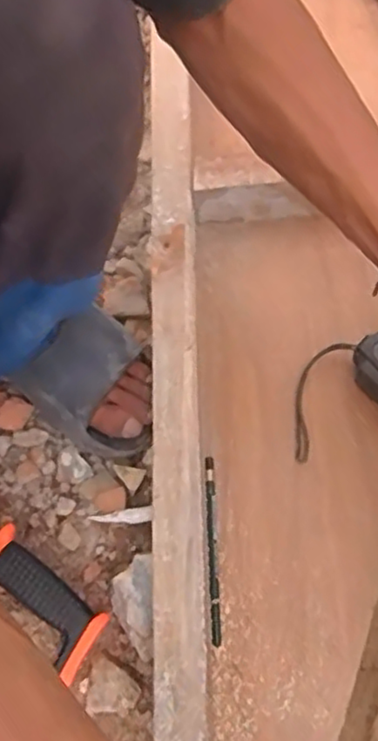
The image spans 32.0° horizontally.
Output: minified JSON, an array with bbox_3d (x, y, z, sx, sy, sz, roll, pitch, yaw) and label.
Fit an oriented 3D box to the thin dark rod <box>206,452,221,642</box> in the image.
[{"bbox_3d":[0.020,0.144,0.535,0.008,0.006,0.145,-1,71,-3],"label":"thin dark rod"}]

